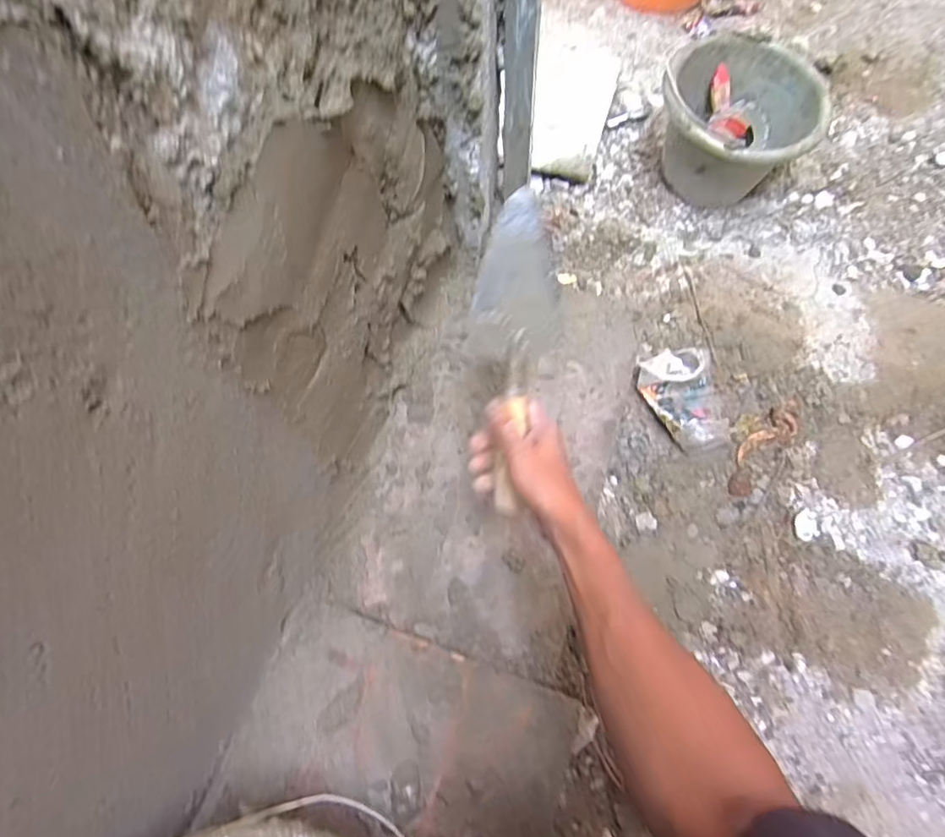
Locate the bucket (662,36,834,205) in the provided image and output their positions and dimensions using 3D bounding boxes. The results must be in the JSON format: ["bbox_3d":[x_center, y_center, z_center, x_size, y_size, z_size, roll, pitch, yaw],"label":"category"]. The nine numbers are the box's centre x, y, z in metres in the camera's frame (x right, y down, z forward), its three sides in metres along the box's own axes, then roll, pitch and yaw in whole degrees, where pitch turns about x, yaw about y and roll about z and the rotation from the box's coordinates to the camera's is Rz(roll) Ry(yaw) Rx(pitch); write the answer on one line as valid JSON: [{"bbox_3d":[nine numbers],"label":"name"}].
[{"bbox_3d":[0.403,-0.463,0.911,0.227,0.163,0.228,-1,66,2],"label":"bucket"}]

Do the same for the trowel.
[{"bbox_3d":[0.041,-0.061,0.549,0.084,0.043,0.295,3,92,1],"label":"trowel"}]

